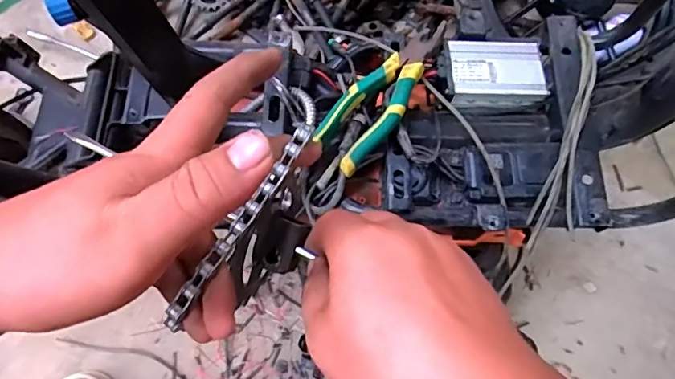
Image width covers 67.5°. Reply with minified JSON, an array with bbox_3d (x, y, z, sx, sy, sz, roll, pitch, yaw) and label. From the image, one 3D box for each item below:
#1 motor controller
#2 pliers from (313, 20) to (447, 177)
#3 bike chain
[{"bbox_3d":[0.163,-0.126,0.532,0.107,0.026,0.071,-4,69,1],"label":"motor controller"},{"bbox_3d":[0.050,-0.097,0.498,0.060,0.027,0.191,37,75,15],"label":"pliers"},{"bbox_3d":[-0.048,0.016,0.259,0.009,0.011,0.124,29,70,12],"label":"bike chain"}]

